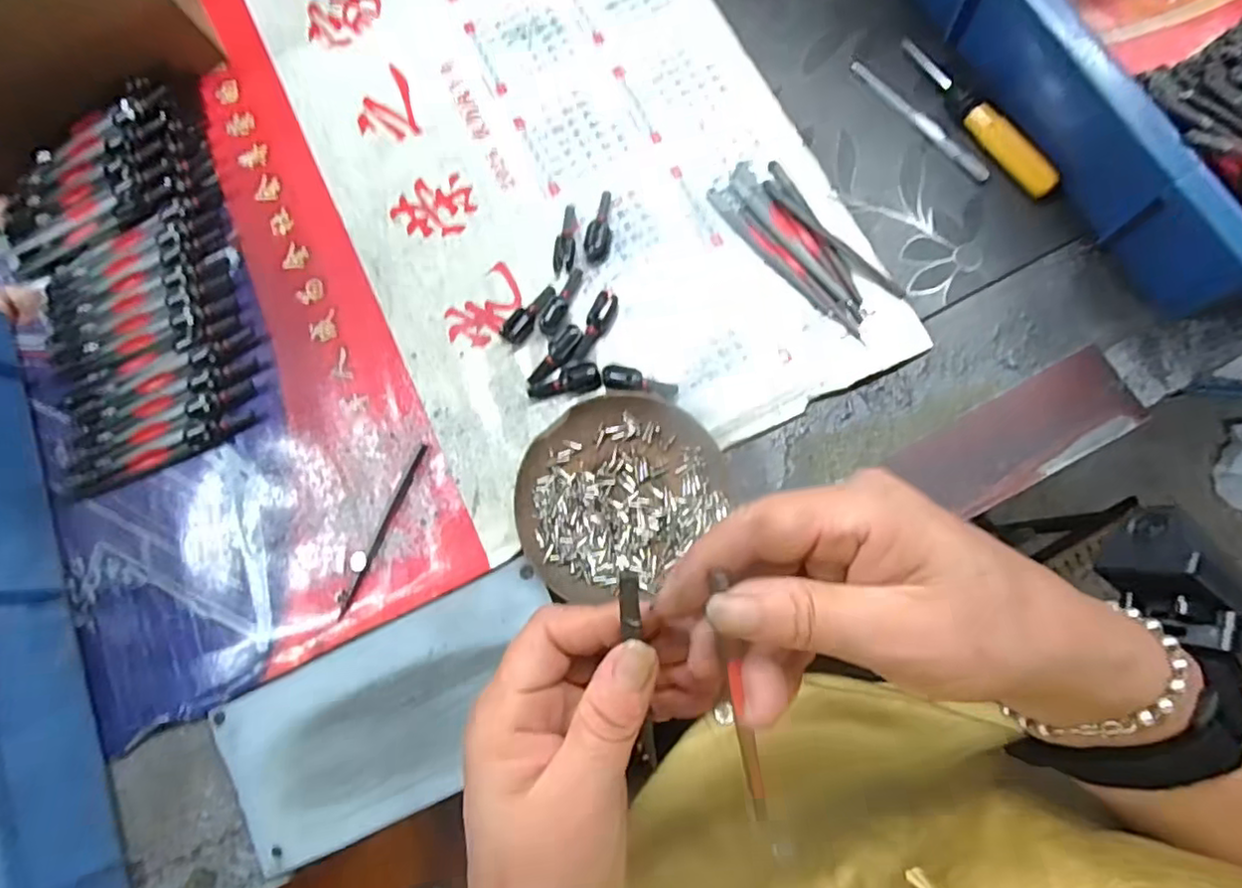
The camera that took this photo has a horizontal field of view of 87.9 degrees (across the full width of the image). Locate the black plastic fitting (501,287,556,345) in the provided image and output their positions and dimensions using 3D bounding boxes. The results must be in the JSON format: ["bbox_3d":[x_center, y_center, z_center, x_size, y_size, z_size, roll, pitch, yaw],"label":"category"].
[{"bbox_3d":[-0.054,-0.077,0.383,0.014,0.010,0.041,39,86,10],"label":"black plastic fitting"}]

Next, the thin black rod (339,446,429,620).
[{"bbox_3d":[-0.138,0.049,0.369,0.007,0.004,0.105,23,83,9],"label":"thin black rod"}]

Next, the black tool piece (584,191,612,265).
[{"bbox_3d":[-0.013,-0.131,0.387,0.016,0.009,0.044,4,81,6],"label":"black tool piece"}]

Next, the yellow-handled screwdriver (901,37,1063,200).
[{"bbox_3d":[0.204,-0.191,0.371,0.018,0.017,0.125,-35,79,-1],"label":"yellow-handled screwdriver"}]

